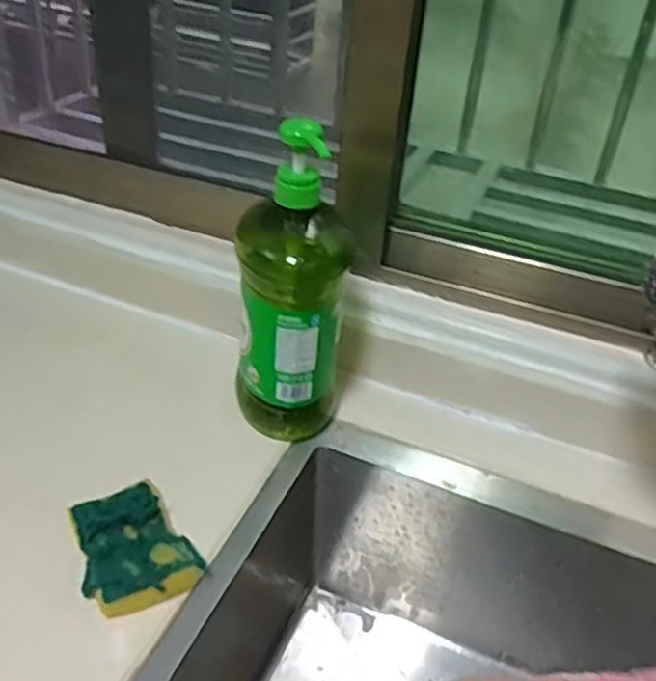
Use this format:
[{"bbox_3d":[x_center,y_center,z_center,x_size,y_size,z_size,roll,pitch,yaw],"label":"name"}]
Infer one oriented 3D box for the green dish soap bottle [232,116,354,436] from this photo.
[{"bbox_3d":[-0.030,-0.035,0.594,0.085,0.264,0.072,2,36,-5],"label":"green dish soap bottle"}]

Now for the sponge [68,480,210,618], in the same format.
[{"bbox_3d":[-0.143,0.153,0.533,0.076,0.028,0.090,-17,42,-28],"label":"sponge"}]

